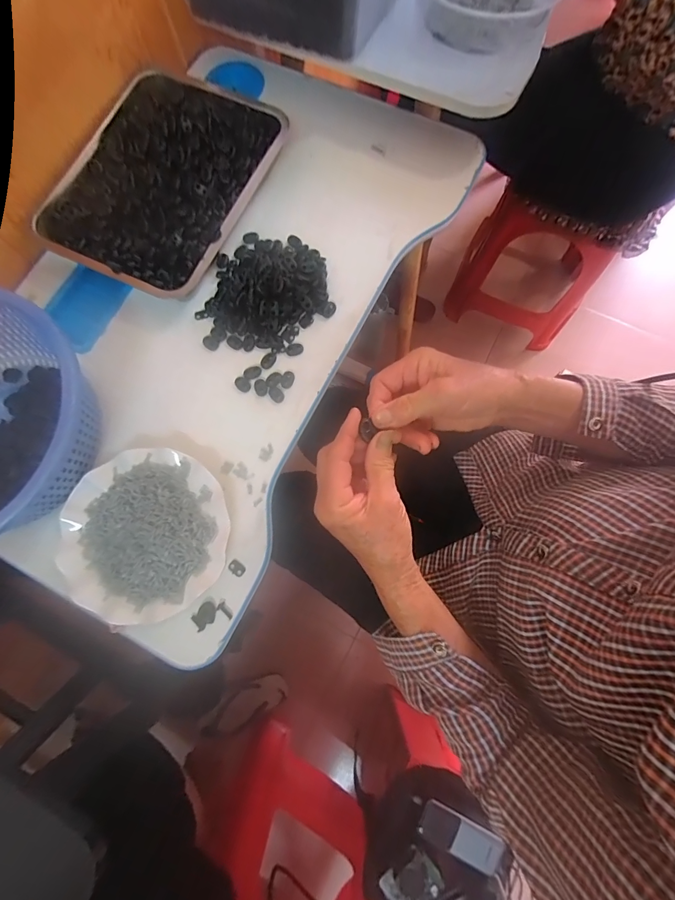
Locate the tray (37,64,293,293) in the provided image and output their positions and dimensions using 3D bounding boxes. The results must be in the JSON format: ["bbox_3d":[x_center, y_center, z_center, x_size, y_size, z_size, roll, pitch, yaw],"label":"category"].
[{"bbox_3d":[-0.233,-0.359,0.503,0.240,0.055,0.311,24,78,7],"label":"tray"}]

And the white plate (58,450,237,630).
[{"bbox_3d":[-0.216,0.089,0.412,0.185,0.039,0.180,-12,76,-1],"label":"white plate"}]

